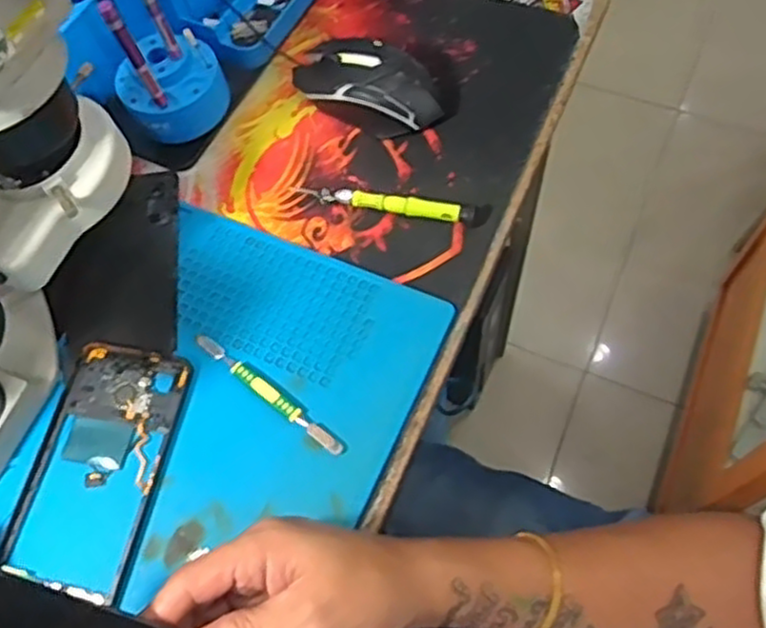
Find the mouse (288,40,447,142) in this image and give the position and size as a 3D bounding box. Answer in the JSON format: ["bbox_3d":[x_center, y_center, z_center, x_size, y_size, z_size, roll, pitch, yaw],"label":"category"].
[{"bbox_3d":[-0.013,-0.172,0.540,0.115,0.039,0.054,25,68,15],"label":"mouse"}]

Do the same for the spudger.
[{"bbox_3d":[-0.073,0.048,0.451,0.119,0.007,0.010,35,71,19],"label":"spudger"}]

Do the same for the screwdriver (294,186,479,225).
[{"bbox_3d":[0.002,-0.077,0.509,0.126,0.010,0.014,9,64,8],"label":"screwdriver"}]

